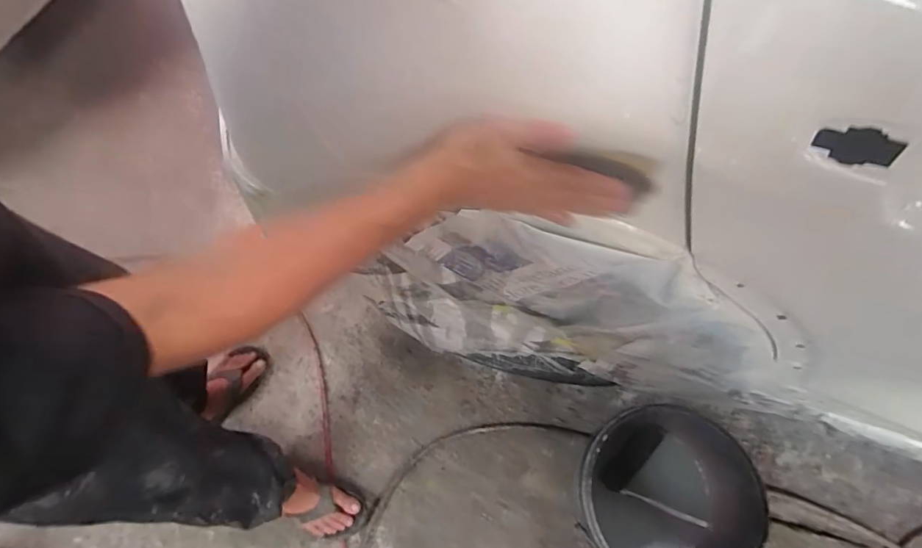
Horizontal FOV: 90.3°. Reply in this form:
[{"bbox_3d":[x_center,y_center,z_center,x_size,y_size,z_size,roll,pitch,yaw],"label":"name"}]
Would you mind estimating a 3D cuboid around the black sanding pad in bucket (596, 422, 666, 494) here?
[{"bbox_3d":[0.355,0.379,0.952,0.055,0.019,0.162,41,87,18],"label":"black sanding pad in bucket"}]

